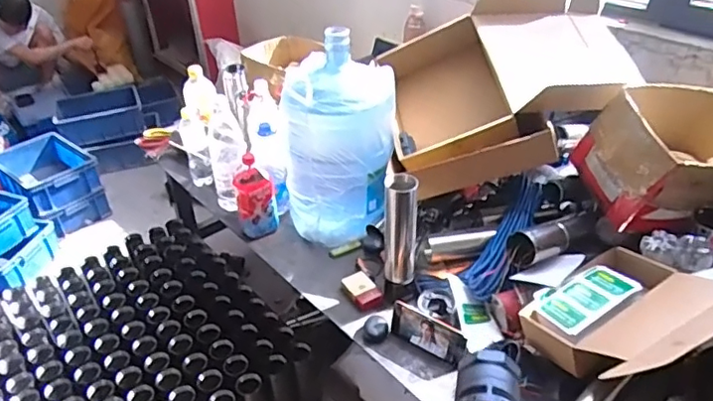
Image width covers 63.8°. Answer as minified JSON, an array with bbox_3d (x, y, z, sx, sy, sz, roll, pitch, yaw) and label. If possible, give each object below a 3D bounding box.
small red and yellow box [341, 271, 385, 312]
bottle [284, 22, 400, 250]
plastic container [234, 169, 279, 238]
[{"bbox_3d":[0.014,0.196,1.257,0.063,0.026,0.093,-23,41,-25],"label":"small red and yellow box"},{"bbox_3d":[-0.037,-0.159,1.392,0.270,0.424,0.248,-2,36,1],"label":"bottle"},{"bbox_3d":[-0.247,0.010,1.425,0.094,0.153,0.077,-8,37,-7],"label":"plastic container"}]

